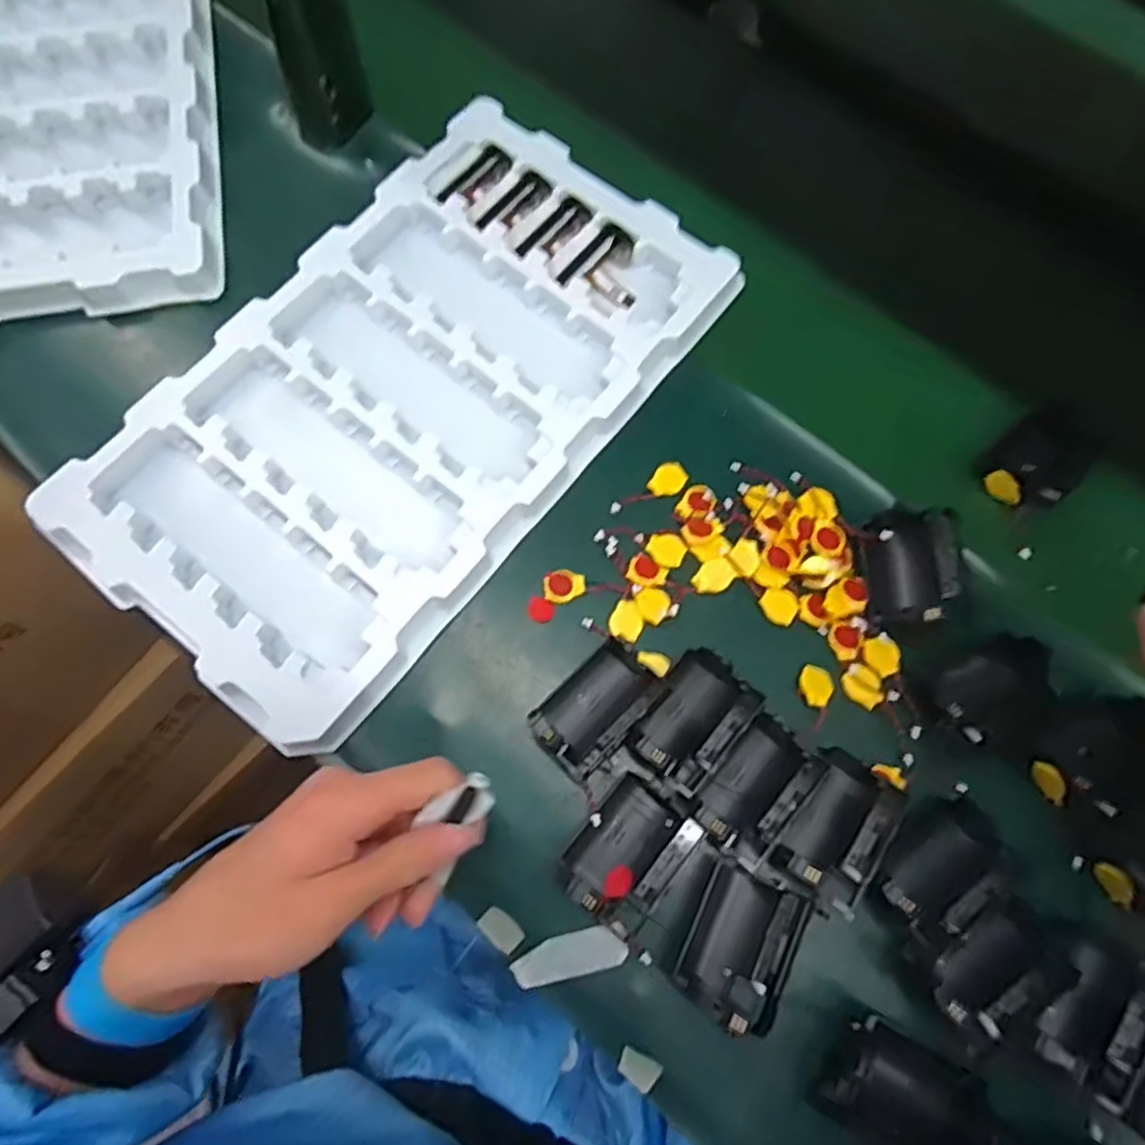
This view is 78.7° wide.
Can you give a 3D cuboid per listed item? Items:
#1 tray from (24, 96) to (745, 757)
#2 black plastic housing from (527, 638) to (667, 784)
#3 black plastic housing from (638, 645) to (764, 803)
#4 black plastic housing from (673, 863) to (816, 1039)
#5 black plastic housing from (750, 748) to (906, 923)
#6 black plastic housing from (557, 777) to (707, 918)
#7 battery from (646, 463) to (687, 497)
[{"bbox_3d":[-0.106,-0.119,0.463,0.237,0.034,0.423,38,74,11],"label":"tray"},{"bbox_3d":[0.014,0.077,0.400,0.047,0.036,0.074,43,75,12],"label":"black plastic housing"},{"bbox_3d":[0.070,0.082,0.396,0.049,0.025,0.071,37,74,11],"label":"black plastic housing"},{"bbox_3d":[0.088,0.196,0.367,0.055,0.027,0.074,25,72,7],"label":"black plastic housing"},{"bbox_3d":[0.141,0.140,0.376,0.052,0.028,0.082,33,74,10],"label":"black plastic housing"},{"bbox_3d":[0.029,0.154,0.383,0.050,0.026,0.069,38,74,11],"label":"black plastic housing"},{"bbox_3d":[0.062,-0.061,0.460,0.027,0.004,0.021,-37,76,-10],"label":"battery"}]

